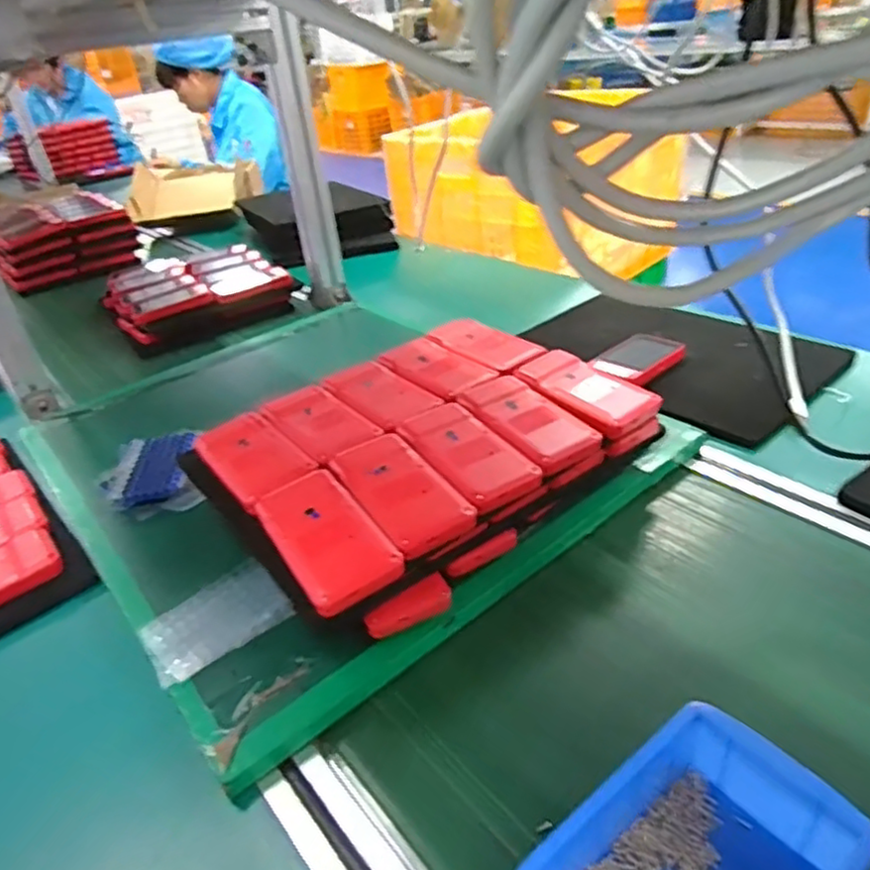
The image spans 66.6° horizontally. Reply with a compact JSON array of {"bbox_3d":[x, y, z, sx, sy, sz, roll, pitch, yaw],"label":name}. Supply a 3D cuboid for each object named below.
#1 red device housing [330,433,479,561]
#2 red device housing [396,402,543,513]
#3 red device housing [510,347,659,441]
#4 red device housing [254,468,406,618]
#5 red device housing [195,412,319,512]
[{"bbox_3d":[-0.027,0.041,0.485,0.059,0.018,0.122,-24,36,-24],"label":"red device housing"},{"bbox_3d":[0.022,0.014,0.514,0.065,0.019,0.119,-25,36,-26],"label":"red device housing"},{"bbox_3d":[0.128,-0.039,0.579,0.069,0.022,0.118,-25,36,-26],"label":"red device housing"},{"bbox_3d":[-0.076,0.069,0.452,0.061,0.019,0.120,-24,36,-25],"label":"red device housing"},{"bbox_3d":[-0.147,0.018,0.536,0.062,0.014,0.119,-26,37,-27],"label":"red device housing"}]

